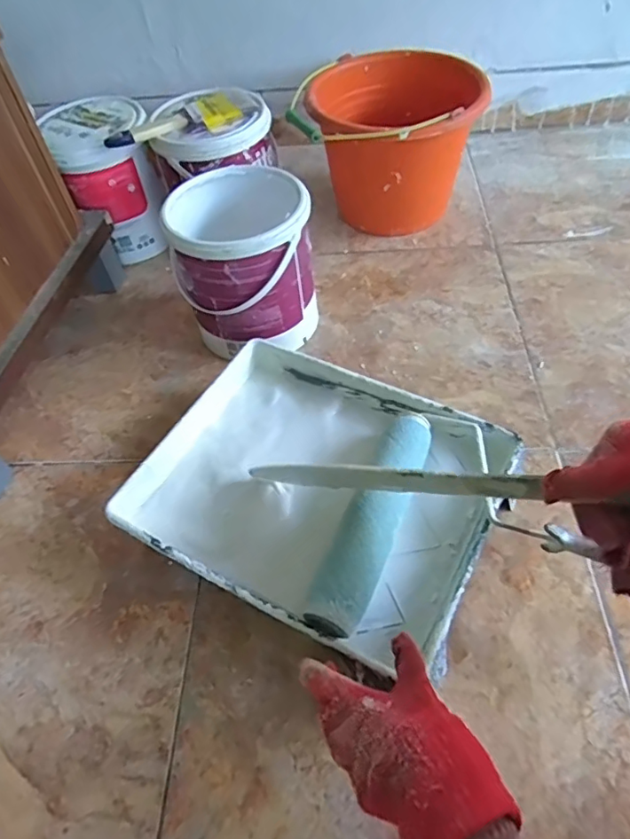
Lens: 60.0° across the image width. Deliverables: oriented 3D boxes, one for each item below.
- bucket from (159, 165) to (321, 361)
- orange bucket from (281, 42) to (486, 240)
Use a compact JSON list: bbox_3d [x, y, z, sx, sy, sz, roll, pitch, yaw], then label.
[{"bbox_3d":[-0.091,-0.204,0.743,0.175,0.195,0.175,-3,52,4],"label":"bucket"},{"bbox_3d":[0.122,-0.440,0.901,0.267,0.206,0.267,-3,52,4],"label":"orange bucket"}]

